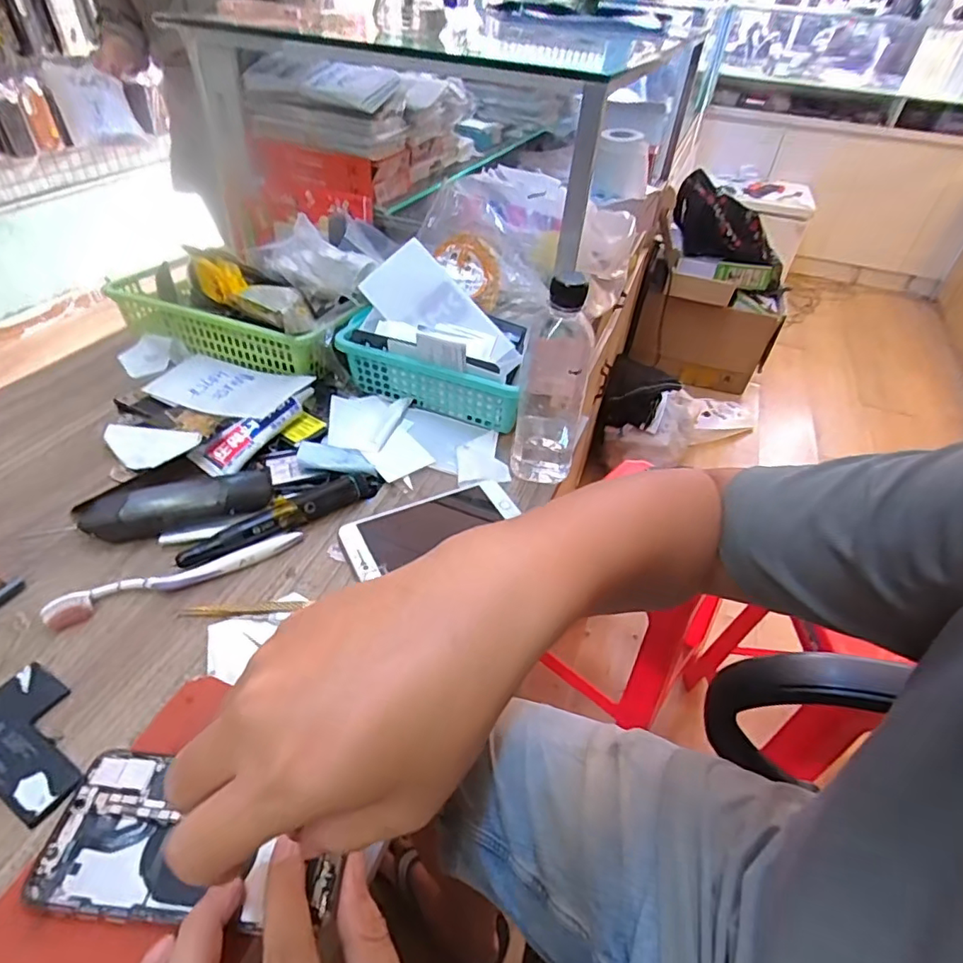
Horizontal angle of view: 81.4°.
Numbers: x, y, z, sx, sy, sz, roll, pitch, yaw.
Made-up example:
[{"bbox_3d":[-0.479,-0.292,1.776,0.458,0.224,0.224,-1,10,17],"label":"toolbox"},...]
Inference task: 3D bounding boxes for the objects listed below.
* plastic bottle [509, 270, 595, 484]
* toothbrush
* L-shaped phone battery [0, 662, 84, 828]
[{"bbox_3d":[0.066,-0.094,0.513,0.061,0.186,0.071,8,42,4],"label":"plastic bottle"},{"bbox_3d":[-0.229,0.070,0.429,0.178,0.014,0.022,-18,47,-23],"label":"toothbrush"},{"bbox_3d":[-0.273,0.155,0.341,0.095,0.007,0.056,25,46,20],"label":"L-shaped phone battery"}]

